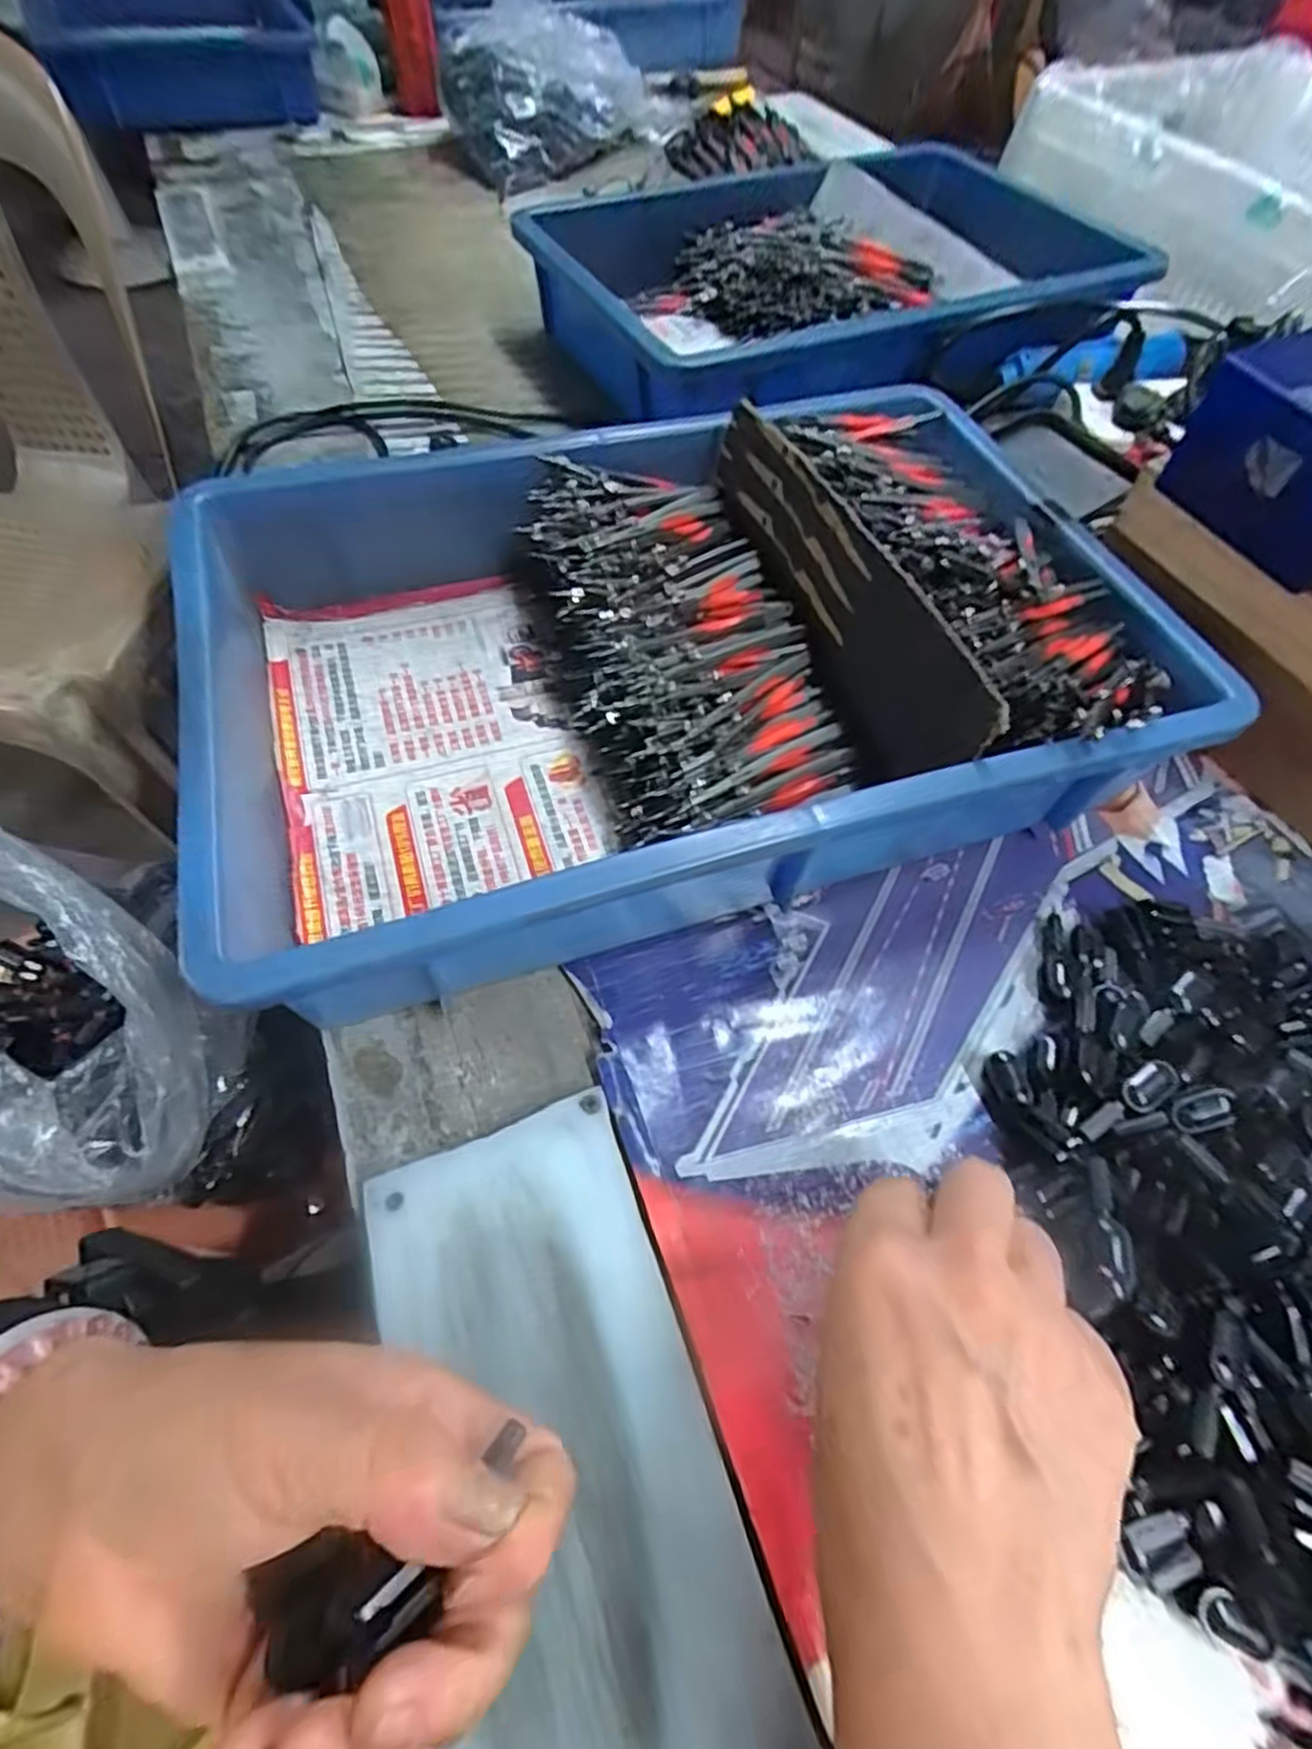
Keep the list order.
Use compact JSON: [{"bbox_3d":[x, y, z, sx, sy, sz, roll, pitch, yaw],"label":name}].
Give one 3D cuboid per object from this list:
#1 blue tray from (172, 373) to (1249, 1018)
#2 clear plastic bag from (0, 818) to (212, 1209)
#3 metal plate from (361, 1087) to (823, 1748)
[{"bbox_3d":[0.009,-0.119,0.377,0.424,0.085,0.304,-16,60,-12],"label":"blue tray"},{"bbox_3d":[-0.313,0.066,0.368,0.228,0.136,0.114,31,62,16],"label":"clear plastic bag"},{"bbox_3d":[-0.030,0.178,0.236,0.091,0.004,0.195,-17,60,-13],"label":"metal plate"}]

